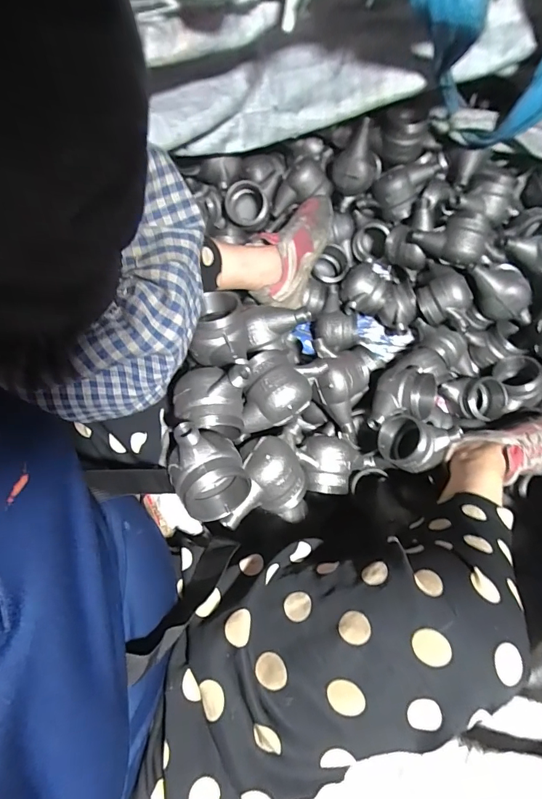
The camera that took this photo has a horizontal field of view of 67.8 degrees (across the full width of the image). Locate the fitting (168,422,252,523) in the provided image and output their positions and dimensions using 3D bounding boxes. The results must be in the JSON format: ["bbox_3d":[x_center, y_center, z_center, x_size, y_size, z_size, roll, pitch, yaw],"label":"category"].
[{"bbox_3d":[-0.072,0.085,0.470,0.084,0.120,0.083,6,49,-7],"label":"fitting"}]

